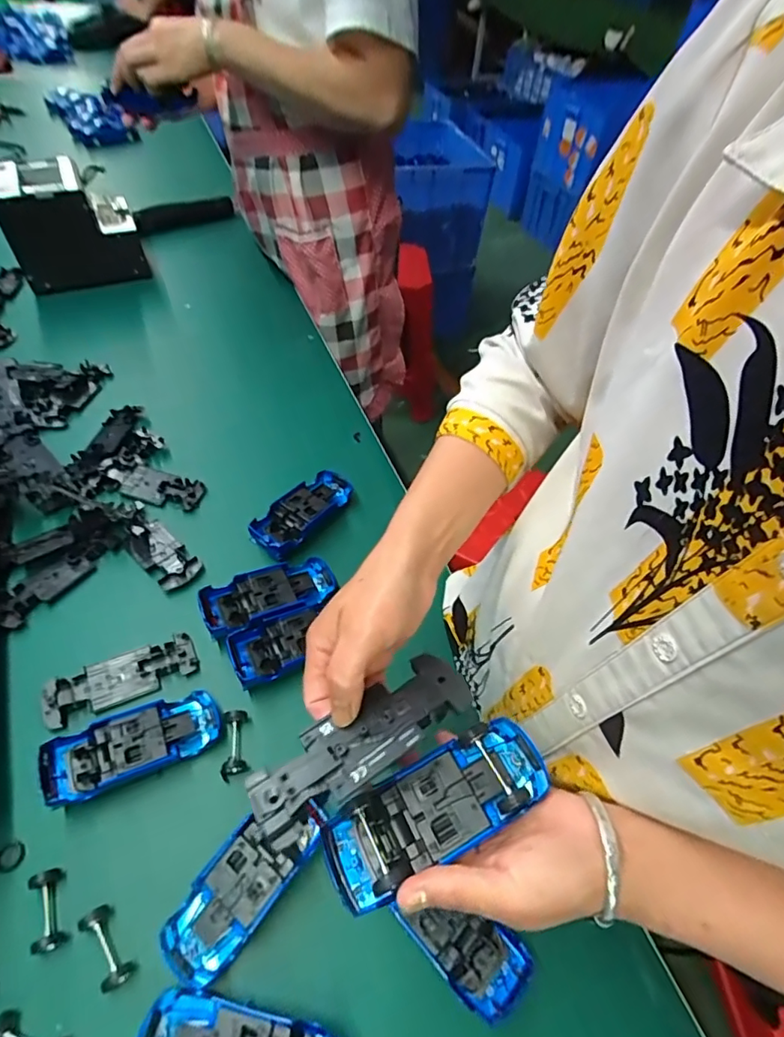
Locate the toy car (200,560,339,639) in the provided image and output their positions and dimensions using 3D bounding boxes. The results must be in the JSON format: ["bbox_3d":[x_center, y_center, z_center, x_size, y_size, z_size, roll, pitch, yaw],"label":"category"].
[{"bbox_3d":[-0.118,0.077,0.514,0.127,0.030,0.057,-20,54,-19],"label":"toy car"}]

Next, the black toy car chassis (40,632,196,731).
[{"bbox_3d":[-0.241,0.141,0.469,0.125,0.009,0.045,-19,54,-18],"label":"black toy car chassis"}]

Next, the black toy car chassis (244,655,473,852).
[{"bbox_3d":[-0.016,0.119,0.286,0.127,0.014,0.041,-28,57,-24],"label":"black toy car chassis"}]

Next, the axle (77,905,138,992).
[{"bbox_3d":[-0.193,0.291,0.355,0.019,0.021,0.048,-30,58,-25],"label":"axle"}]

